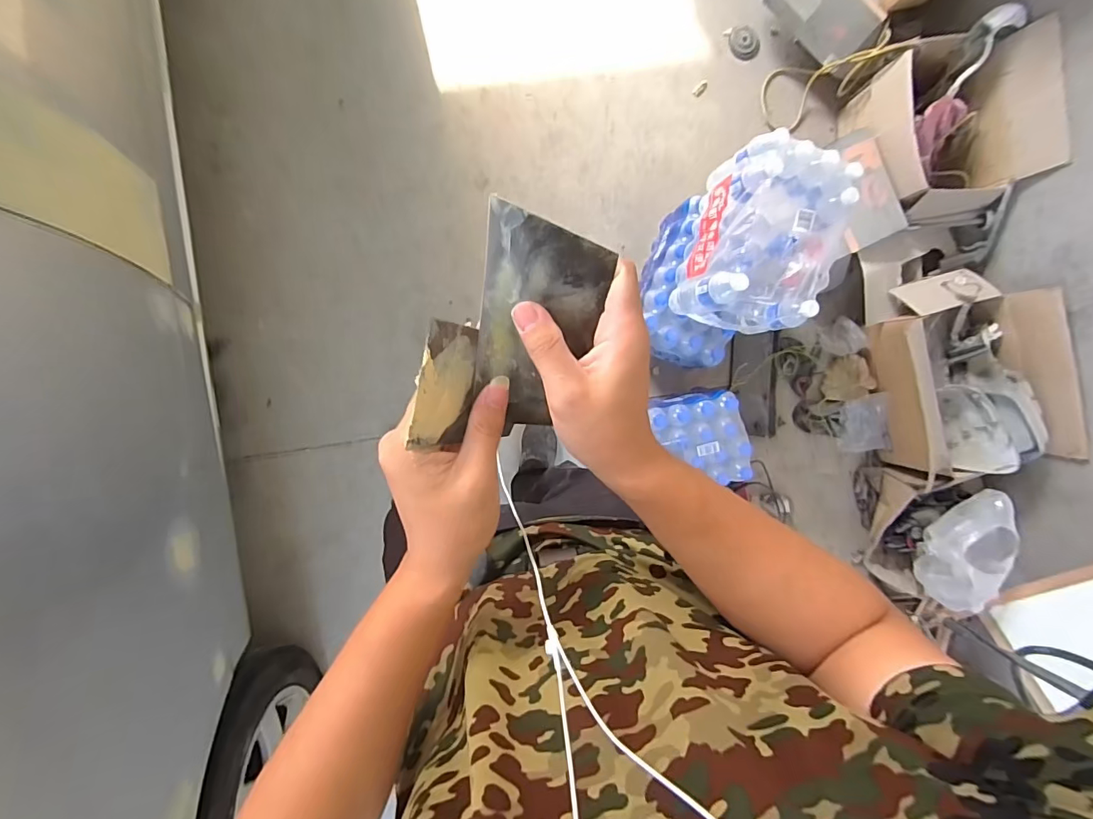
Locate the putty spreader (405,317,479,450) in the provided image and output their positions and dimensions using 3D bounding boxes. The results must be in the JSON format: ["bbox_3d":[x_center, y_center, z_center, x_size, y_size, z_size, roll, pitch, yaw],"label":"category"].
[{"bbox_3d":[-0.057,-0.013,0.287,0.007,0.048,0.073,19,99,26],"label":"putty spreader"}]

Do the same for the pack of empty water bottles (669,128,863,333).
[{"bbox_3d":[0.470,-0.372,1.059,0.246,0.201,0.363,17,92,-6],"label":"pack of empty water bottles"}]

